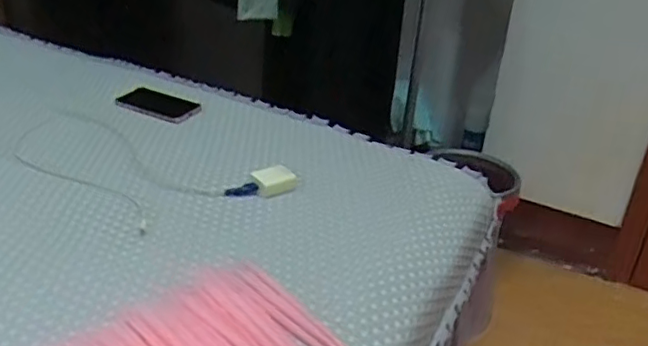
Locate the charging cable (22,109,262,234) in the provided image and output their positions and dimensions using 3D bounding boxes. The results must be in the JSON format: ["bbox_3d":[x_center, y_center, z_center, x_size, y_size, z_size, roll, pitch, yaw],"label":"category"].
[{"bbox_3d":[-0.314,-0.014,0.873,0.412,0.009,0.174,21,32,26],"label":"charging cable"}]

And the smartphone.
[{"bbox_3d":[-0.303,-0.127,1.092,0.155,0.012,0.087,19,31,24],"label":"smartphone"}]

